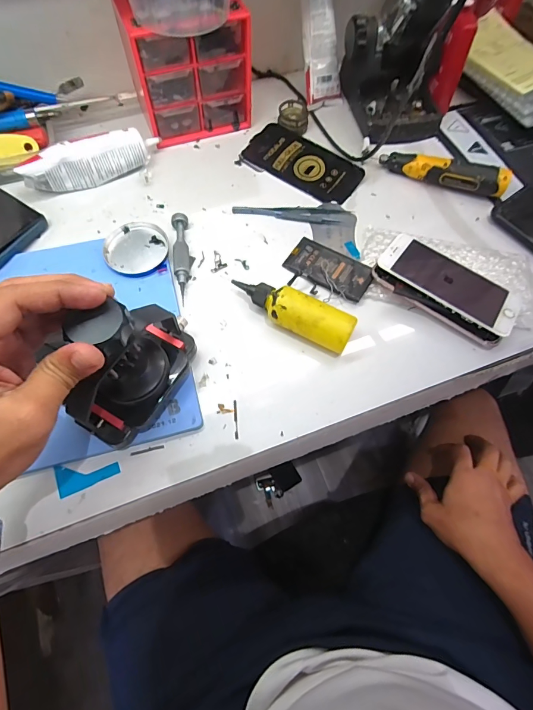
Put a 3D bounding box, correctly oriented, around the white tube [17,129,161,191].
[{"bbox_3d":[-0.193,-0.216,0.419,0.146,0.042,0.031,-24,70,-12],"label":"white tube"}]

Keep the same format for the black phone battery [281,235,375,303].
[{"bbox_3d":[0.064,-0.089,0.387,0.085,0.008,0.045,30,67,15],"label":"black phone battery"}]

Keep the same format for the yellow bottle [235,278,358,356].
[{"bbox_3d":[0.023,-0.037,0.351,0.113,0.036,0.031,25,68,8],"label":"yellow bottle"}]

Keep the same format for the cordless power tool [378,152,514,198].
[{"bbox_3d":[0.203,-0.209,0.436,0.139,0.030,0.025,15,67,4],"label":"cordless power tool"}]

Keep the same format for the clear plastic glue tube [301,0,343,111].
[{"bbox_3d":[0.067,-0.395,0.460,0.051,0.154,0.032,-19,34,-10],"label":"clear plastic glue tube"}]

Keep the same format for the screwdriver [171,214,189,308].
[{"bbox_3d":[-0.088,-0.100,0.386,0.016,0.014,0.102,-3,67,-4],"label":"screwdriver"}]

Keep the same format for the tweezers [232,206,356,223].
[{"bbox_3d":[0.032,-0.159,0.424,0.135,0.006,0.023,2,66,-2],"label":"tweezers"}]

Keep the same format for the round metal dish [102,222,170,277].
[{"bbox_3d":[-0.132,-0.108,0.384,0.063,0.004,0.061,0,69,1],"label":"round metal dish"}]

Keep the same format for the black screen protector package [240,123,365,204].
[{"bbox_3d":[0.042,-0.232,0.456,0.142,0.004,0.075,33,69,11],"label":"black screen protector package"}]

